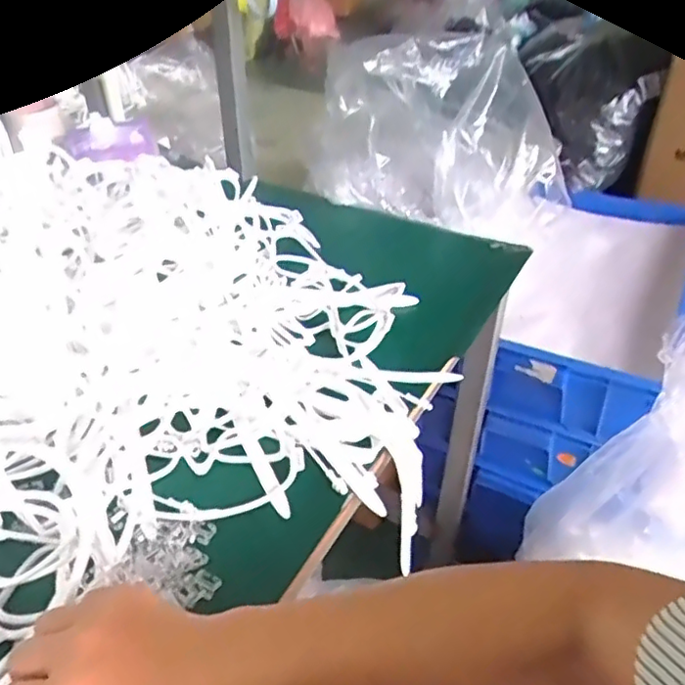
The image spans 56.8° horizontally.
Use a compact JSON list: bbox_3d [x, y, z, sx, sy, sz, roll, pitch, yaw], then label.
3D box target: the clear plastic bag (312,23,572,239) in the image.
[{"bbox_3d":[0.134,-0.312,0.943,0.363,0.215,0.200,10,37,9],"label":"clear plastic bag"}]

